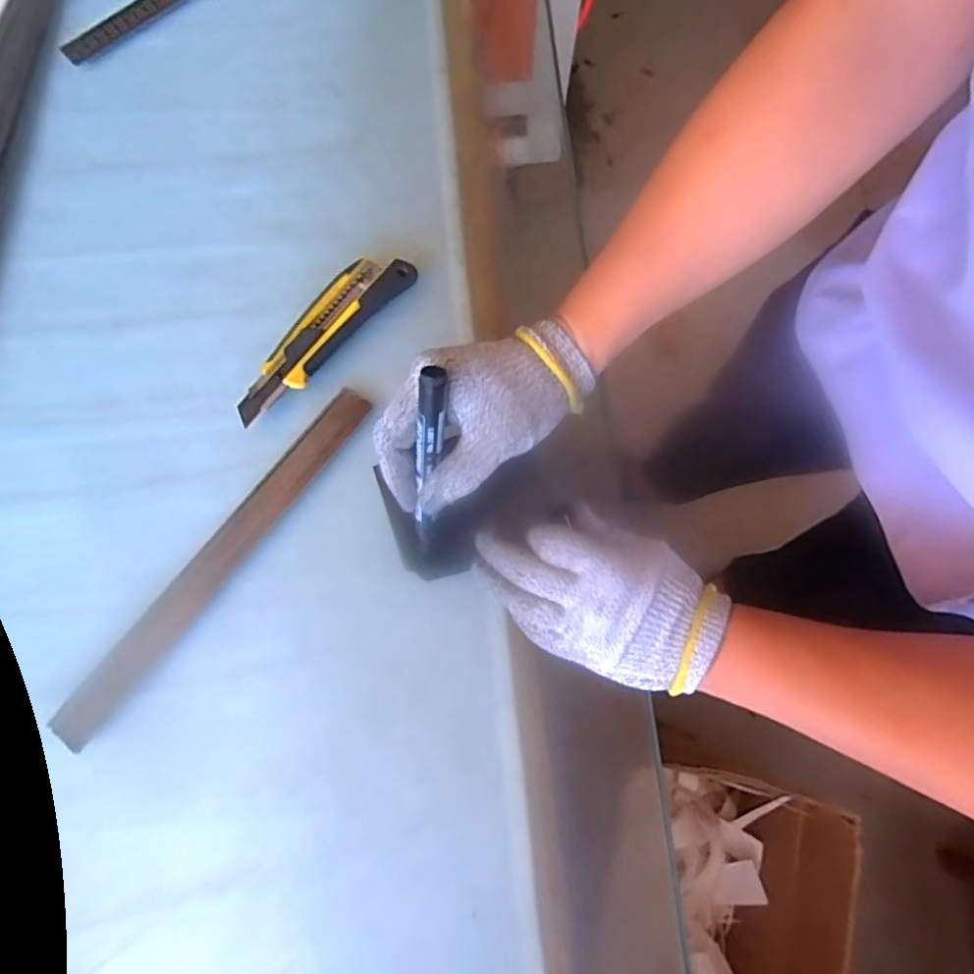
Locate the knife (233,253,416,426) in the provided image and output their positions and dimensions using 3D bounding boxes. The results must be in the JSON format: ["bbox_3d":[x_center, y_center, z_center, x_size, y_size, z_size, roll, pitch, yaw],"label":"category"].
[{"bbox_3d":[-0.121,-0.111,0.444,0.038,0.028,0.160,41,81,9],"label":"knife"}]

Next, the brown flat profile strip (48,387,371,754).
[{"bbox_3d":[-0.185,0.049,0.414,0.027,0.004,0.291,39,82,0],"label":"brown flat profile strip"}]

